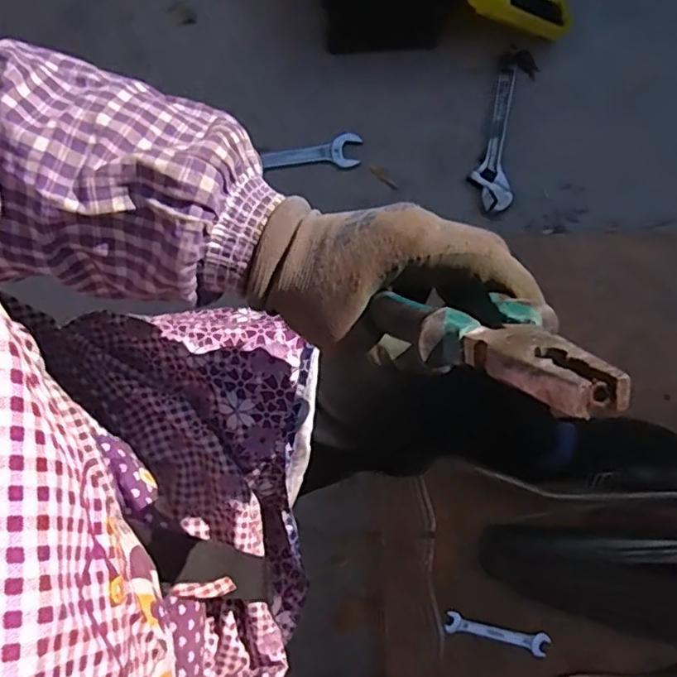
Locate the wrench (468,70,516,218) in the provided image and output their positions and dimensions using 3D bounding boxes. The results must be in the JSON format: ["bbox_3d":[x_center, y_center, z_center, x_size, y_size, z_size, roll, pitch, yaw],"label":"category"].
[{"bbox_3d":[0.266,-0.336,1.018,0.067,0.009,0.261,9,79,3],"label":"wrench"}]

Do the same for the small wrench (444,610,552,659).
[{"bbox_3d":[0.217,0.405,0.830,0.143,0.013,0.028,12,61,4],"label":"small wrench"}]

